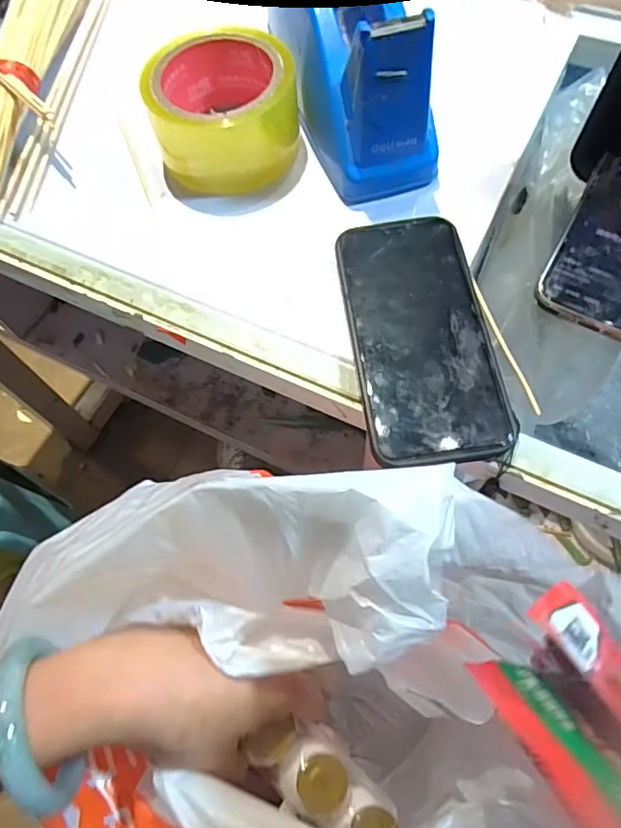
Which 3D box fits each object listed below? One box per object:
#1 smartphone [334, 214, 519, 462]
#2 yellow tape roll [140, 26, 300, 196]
[{"bbox_3d":[0.063,-0.047,0.320,0.077,0.015,0.159,-7,66,0],"label":"smartphone"},{"bbox_3d":[-0.058,-0.213,0.385,0.096,0.049,0.096,-1,66,3],"label":"yellow tape roll"}]

